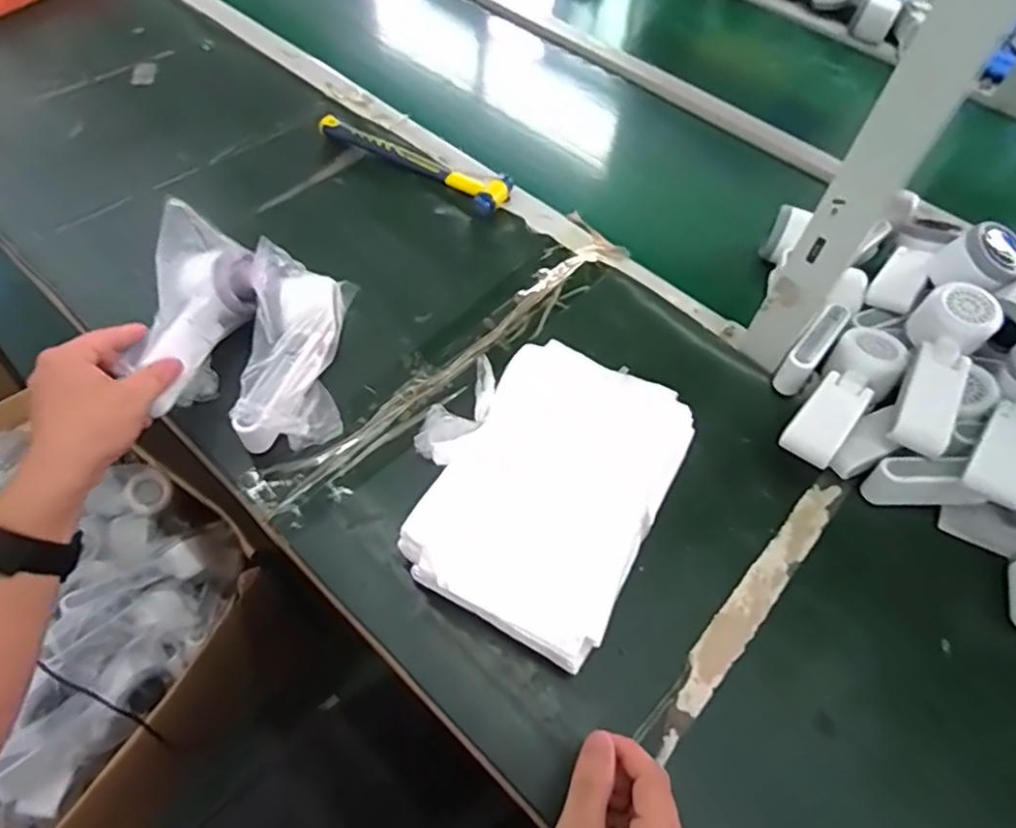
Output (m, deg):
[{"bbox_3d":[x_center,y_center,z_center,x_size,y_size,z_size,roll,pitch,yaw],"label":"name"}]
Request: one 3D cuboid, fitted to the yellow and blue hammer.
[{"bbox_3d":[-0.109,-0.294,0.724,0.243,0.025,0.056,29,60,14],"label":"yellow and blue hammer"}]

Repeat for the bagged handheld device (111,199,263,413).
[{"bbox_3d":[-0.257,-0.085,0.523,0.066,0.083,0.153,0,60,-2],"label":"bagged handheld device"}]

